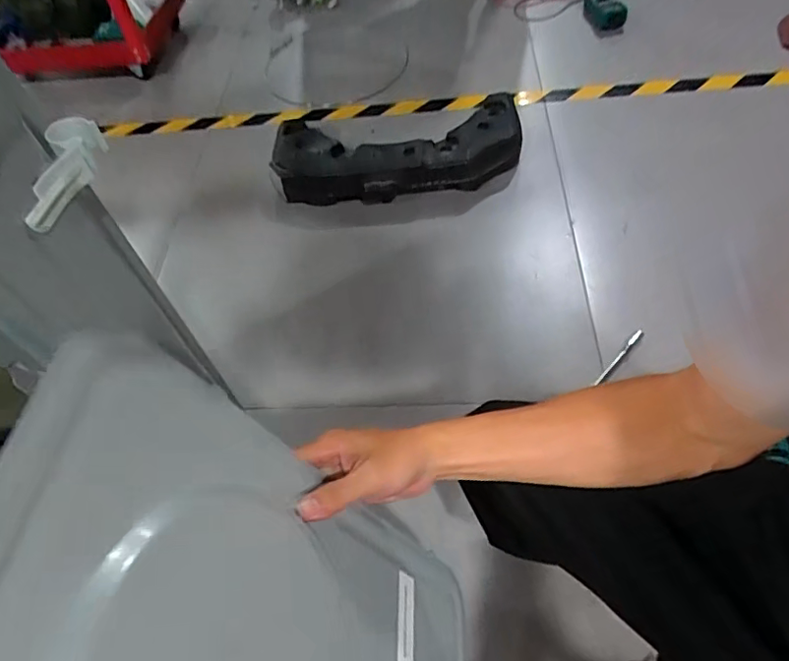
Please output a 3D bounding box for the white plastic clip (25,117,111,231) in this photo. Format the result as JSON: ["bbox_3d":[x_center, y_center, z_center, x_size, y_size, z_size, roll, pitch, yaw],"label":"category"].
[{"bbox_3d":[-0.181,-0.087,0.302,0.018,0.024,0.073,-4,54,4],"label":"white plastic clip"}]

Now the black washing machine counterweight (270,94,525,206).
[{"bbox_3d":[0.002,-0.375,1.153,0.507,0.105,0.253,-2,54,5],"label":"black washing machine counterweight"}]

